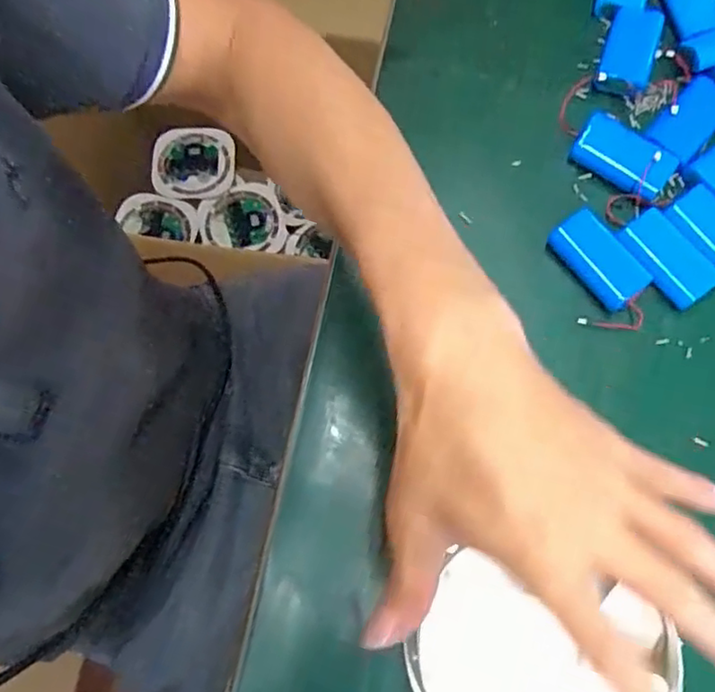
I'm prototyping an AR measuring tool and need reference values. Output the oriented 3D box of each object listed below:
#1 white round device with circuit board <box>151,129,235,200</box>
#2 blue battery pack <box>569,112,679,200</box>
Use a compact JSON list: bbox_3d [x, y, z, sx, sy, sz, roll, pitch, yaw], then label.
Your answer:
[{"bbox_3d":[-0.283,-0.314,1.078,0.130,0.032,0.124,-2,73,0],"label":"white round device with circuit board"},{"bbox_3d":[0.190,-0.135,0.442,0.069,0.021,0.034,33,76,10],"label":"blue battery pack"}]

